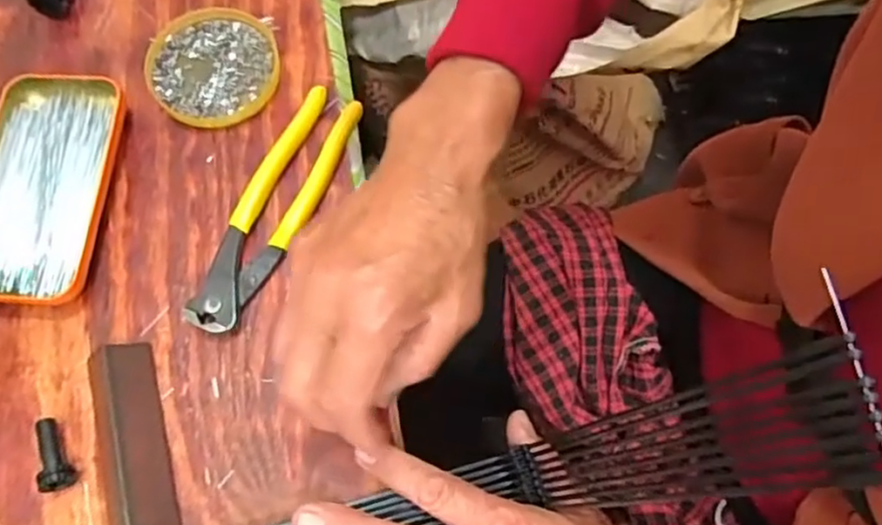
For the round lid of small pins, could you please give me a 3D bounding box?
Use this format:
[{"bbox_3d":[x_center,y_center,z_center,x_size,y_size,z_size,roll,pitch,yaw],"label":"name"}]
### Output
[{"bbox_3d":[-0.149,-0.128,0.431,0.083,0.010,0.083,-1,71,0],"label":"round lid of small pins"}]

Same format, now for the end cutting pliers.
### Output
[{"bbox_3d":[-0.098,-0.034,0.395,0.038,0.014,0.163,22,72,8],"label":"end cutting pliers"}]

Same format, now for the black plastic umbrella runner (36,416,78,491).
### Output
[{"bbox_3d":[-0.207,0.100,0.348,0.016,0.016,0.041,-29,73,-9],"label":"black plastic umbrella runner"}]

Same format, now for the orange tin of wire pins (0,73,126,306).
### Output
[{"bbox_3d":[-0.245,-0.045,0.398,0.085,0.019,0.143,3,71,2],"label":"orange tin of wire pins"}]

